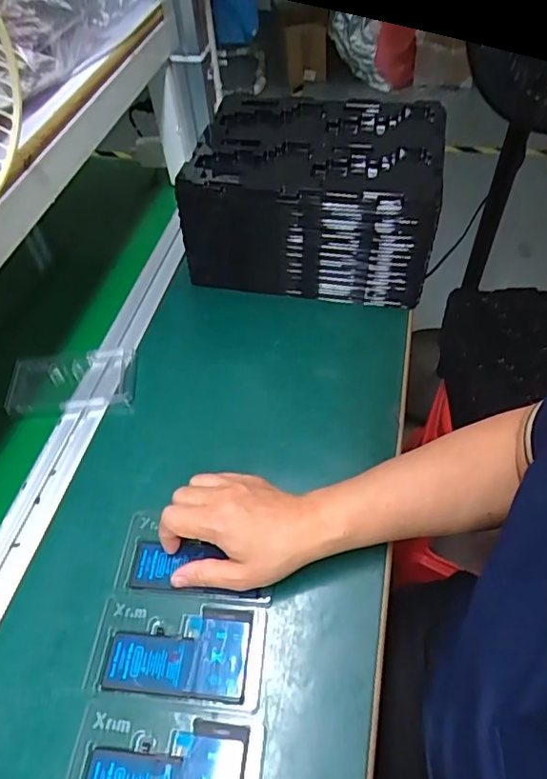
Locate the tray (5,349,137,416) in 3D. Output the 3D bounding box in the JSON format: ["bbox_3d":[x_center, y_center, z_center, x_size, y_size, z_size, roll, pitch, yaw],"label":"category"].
[{"bbox_3d":[-0.211,-0.009,0.585,0.127,0.021,0.077,-5,51,-1],"label":"tray"}]

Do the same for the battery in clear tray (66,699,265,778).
[{"bbox_3d":[-0.072,0.252,0.365,0.125,0.004,0.070,4,51,6],"label":"battery in clear tray"}]

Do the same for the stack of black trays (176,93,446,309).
[{"bbox_3d":[0.049,-0.217,0.644,0.266,0.160,0.174,10,52,11],"label":"stack of black trays"}]

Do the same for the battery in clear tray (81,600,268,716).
[{"bbox_3d":[-0.072,0.195,0.411,0.126,0.004,0.068,2,51,5],"label":"battery in clear tray"}]

